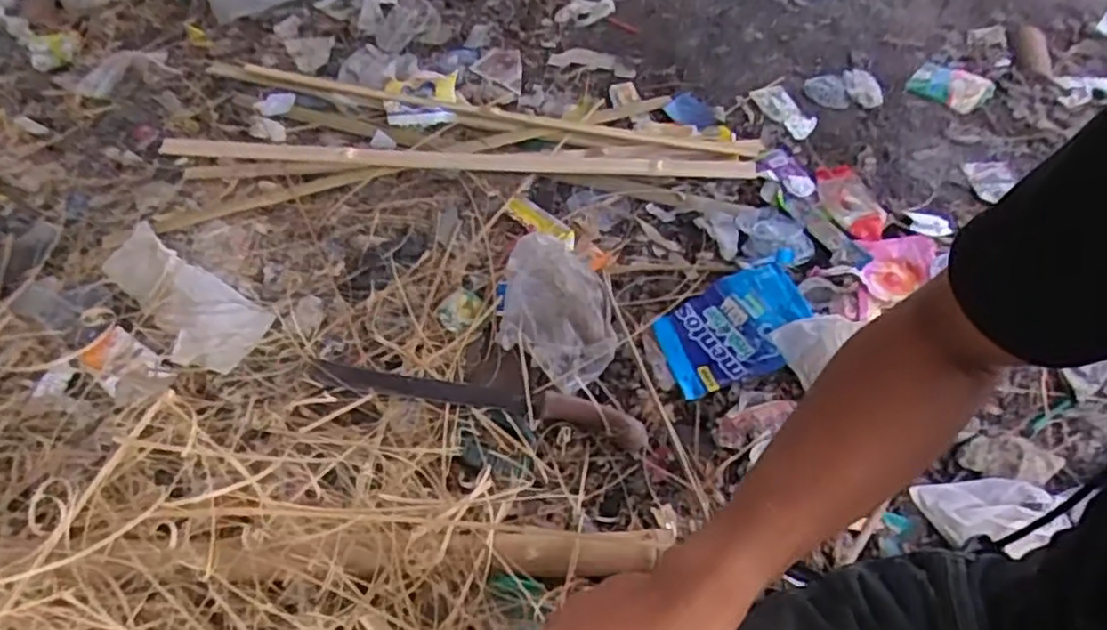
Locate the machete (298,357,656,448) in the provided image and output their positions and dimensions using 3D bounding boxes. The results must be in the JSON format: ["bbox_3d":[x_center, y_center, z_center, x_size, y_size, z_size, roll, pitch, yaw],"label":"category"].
[{"bbox_3d":[-0.095,0.099,0.854,0.411,0.025,0.057,7,50,7],"label":"machete"}]

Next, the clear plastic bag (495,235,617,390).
[{"bbox_3d":[0.006,-0.011,0.916,0.149,0.060,0.200,4,49,4],"label":"clear plastic bag"}]

